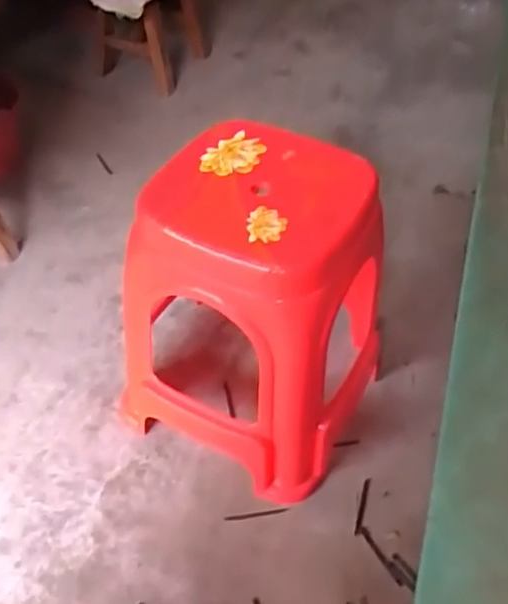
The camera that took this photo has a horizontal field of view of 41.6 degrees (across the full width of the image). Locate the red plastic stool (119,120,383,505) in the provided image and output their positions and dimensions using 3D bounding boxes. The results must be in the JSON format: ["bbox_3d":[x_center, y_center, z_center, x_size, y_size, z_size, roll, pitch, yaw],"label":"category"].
[{"bbox_3d":[0.007,0.021,1.040,0.347,0.498,0.311,23,52,18],"label":"red plastic stool"}]

